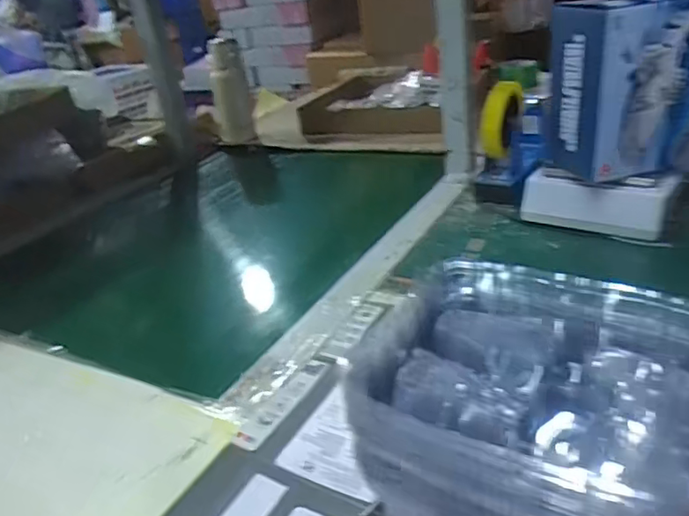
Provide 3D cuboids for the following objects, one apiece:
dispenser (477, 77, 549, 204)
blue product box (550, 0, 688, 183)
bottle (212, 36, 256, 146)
[{"bbox_3d":[0.274,-0.195,0.946,0.064,0.143,0.246,8,31,28],"label":"dispenser"},{"bbox_3d":[0.354,-0.219,0.735,0.167,0.210,0.105,-15,28,-13],"label":"blue product box"},{"bbox_3d":[-0.252,-0.365,1.308,0.081,0.210,0.069,-13,27,-9],"label":"bottle"}]

